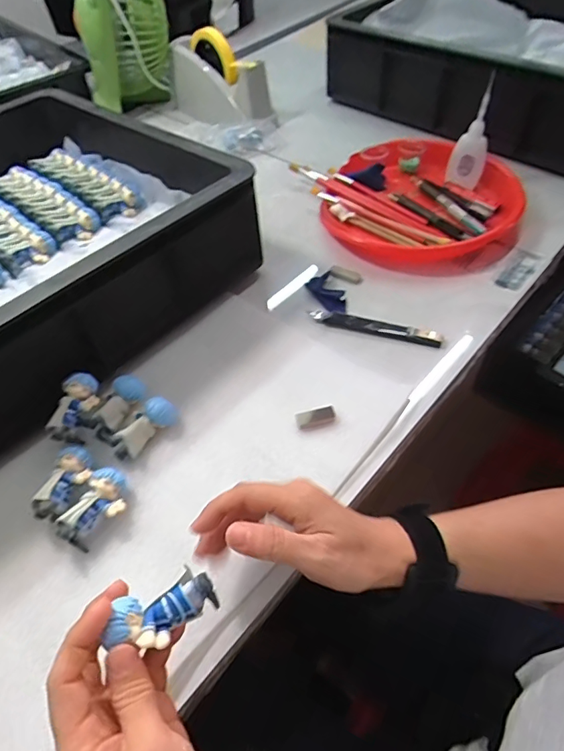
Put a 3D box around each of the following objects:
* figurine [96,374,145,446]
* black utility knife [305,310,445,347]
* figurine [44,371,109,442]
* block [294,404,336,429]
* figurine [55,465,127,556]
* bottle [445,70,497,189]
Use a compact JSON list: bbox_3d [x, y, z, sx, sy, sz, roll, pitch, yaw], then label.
[{"bbox_3d":[-0.145,0.033,0.428,0.029,0.024,0.065,5,52,8],"label":"figurine"},{"bbox_3d":[0.095,-0.050,0.498,0.135,0.016,0.015,14,54,15],"label":"black utility knife"},{"bbox_3d":[-0.179,0.027,0.425,0.034,0.025,0.057,10,53,12],"label":"figurine"},{"bbox_3d":[0.030,0.035,0.428,0.036,0.004,0.019,-14,52,-7],"label":"block"},{"bbox_3d":[-0.142,0.104,0.373,0.034,0.027,0.059,15,54,15],"label":"figurine"},{"bbox_3d":[0.245,-0.303,0.607,0.043,0.133,0.033,13,53,14],"label":"bottle"}]

